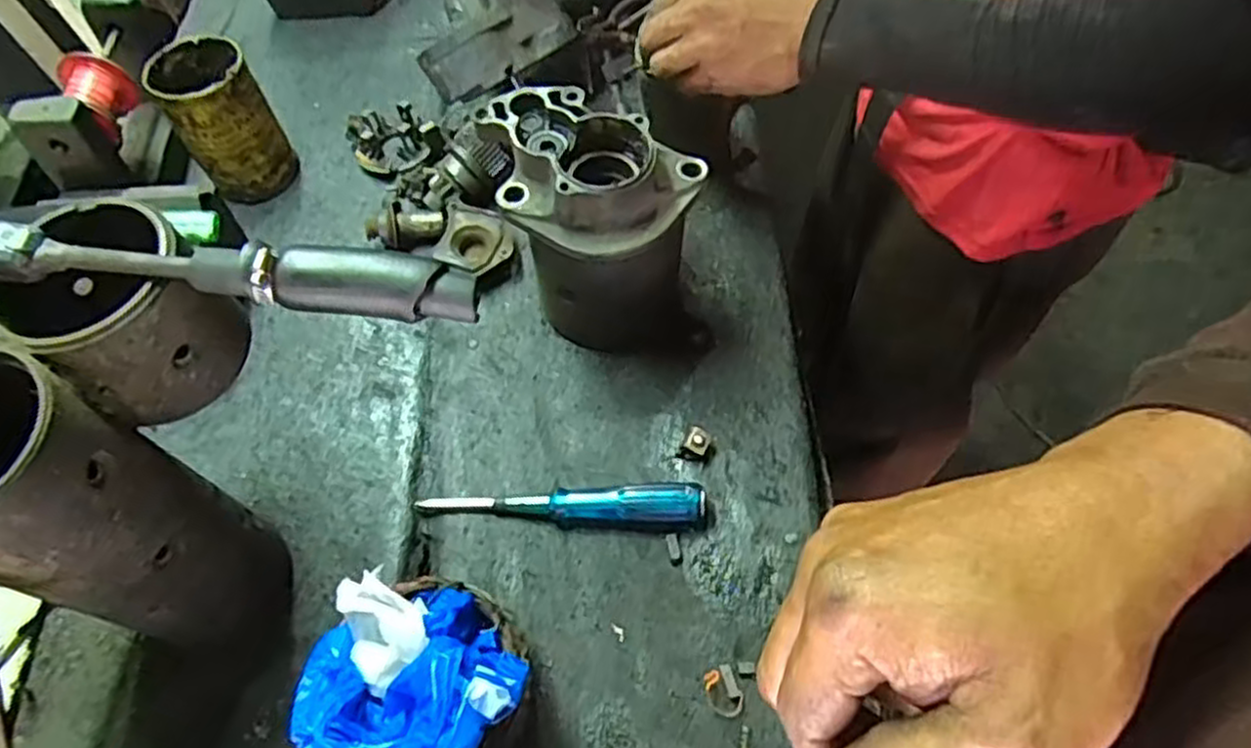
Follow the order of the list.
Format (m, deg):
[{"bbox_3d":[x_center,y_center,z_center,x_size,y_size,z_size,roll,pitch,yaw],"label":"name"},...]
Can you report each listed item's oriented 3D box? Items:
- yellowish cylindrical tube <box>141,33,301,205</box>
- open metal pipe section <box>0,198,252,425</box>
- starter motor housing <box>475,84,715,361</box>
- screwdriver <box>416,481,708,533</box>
[{"bbox_3d":[-0.338,-0.212,0.647,0.074,0.115,0.077,-2,61,3],"label":"yellowish cylindrical tube"},{"bbox_3d":[-0.251,-0.031,0.385,0.084,0.087,0.083,30,67,18],"label":"open metal pipe section"},{"bbox_3d":[-0.014,-0.102,0.552,0.130,0.166,0.133,-20,62,-7],"label":"starter motor housing"},{"bbox_3d":[-0.041,0.089,0.529,0.191,0.026,0.028,2,61,5],"label":"screwdriver"}]

